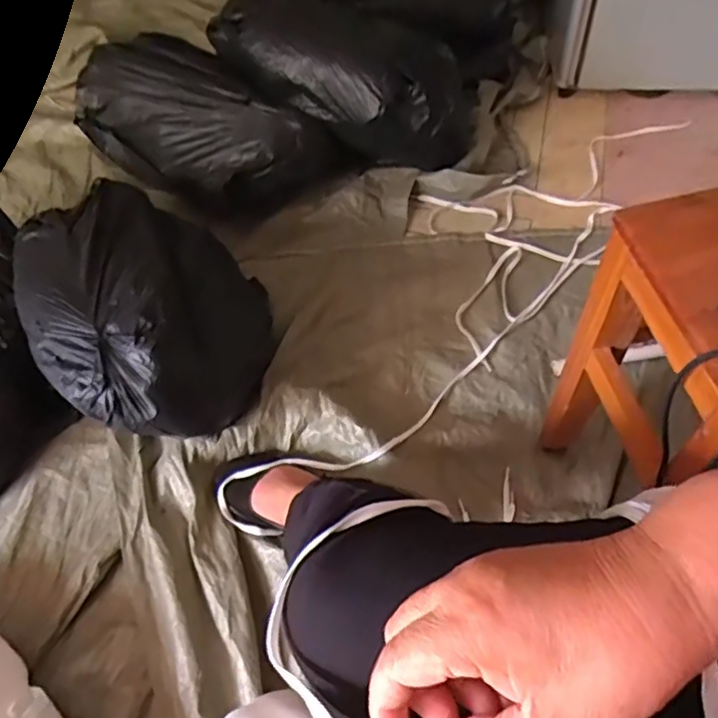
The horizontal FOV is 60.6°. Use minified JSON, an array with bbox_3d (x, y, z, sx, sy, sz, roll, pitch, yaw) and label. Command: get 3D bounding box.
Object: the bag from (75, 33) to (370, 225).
[{"bbox_3d":[-0.274,-0.400,1.119,0.503,0.180,0.241,23,62,17],"label":"bag"}]

